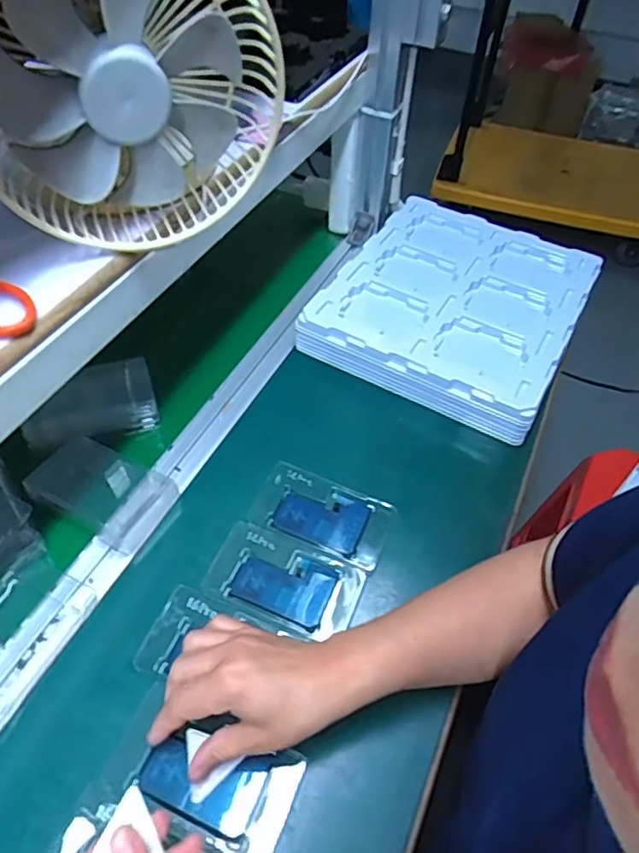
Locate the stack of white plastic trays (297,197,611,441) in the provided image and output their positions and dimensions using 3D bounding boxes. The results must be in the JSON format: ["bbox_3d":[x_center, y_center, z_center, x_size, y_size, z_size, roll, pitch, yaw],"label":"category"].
[{"bbox_3d":[0.172,-0.161,0.715,0.274,0.059,0.316,23,56,23],"label":"stack of white plastic trays"}]

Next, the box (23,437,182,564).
[{"bbox_3d":[-0.201,0.062,0.551,0.132,0.031,0.077,25,54,17],"label":"box"}]

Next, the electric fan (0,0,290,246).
[{"bbox_3d":[-0.125,-0.213,0.370,0.199,0.188,0.058,-16,53,-15],"label":"electric fan"}]

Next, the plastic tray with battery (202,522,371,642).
[{"bbox_3d":[-0.030,0.135,0.506,0.127,0.004,0.074,20,53,9],"label":"plastic tray with battery"}]

